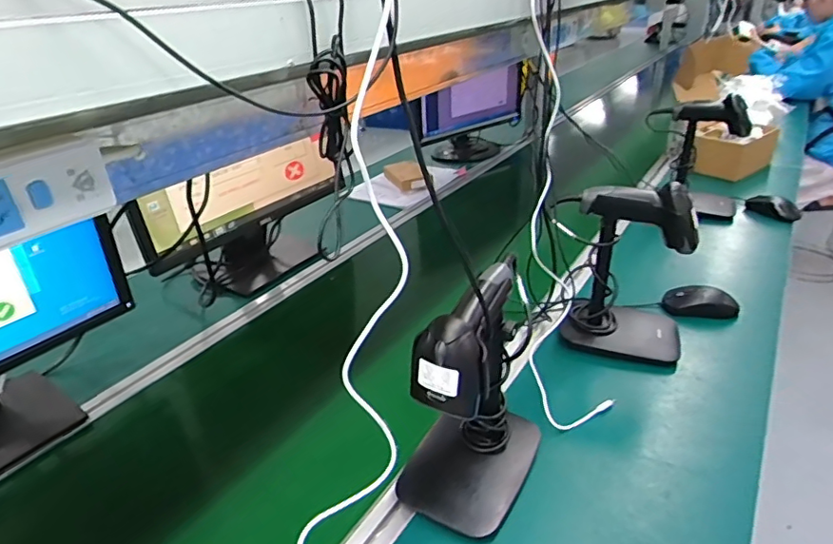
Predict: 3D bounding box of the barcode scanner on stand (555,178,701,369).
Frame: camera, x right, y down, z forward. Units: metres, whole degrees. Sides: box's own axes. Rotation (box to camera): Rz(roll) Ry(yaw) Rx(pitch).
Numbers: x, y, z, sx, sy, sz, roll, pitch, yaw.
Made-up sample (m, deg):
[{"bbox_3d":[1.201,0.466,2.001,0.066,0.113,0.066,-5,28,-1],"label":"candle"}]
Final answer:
[{"bbox_3d":[0.300,-0.007,0.747,0.158,0.229,0.124,8,31,19],"label":"barcode scanner on stand"}]

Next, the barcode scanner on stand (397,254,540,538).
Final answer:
[{"bbox_3d":[0.061,0.123,0.548,0.112,0.230,0.158,15,34,30],"label":"barcode scanner on stand"}]

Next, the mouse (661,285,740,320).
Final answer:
[{"bbox_3d":[0.457,0.048,0.859,0.101,0.030,0.060,2,29,9],"label":"mouse"}]

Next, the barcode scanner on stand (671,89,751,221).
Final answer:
[{"bbox_3d":[0.619,-0.252,1.151,0.166,0.234,0.118,12,32,25],"label":"barcode scanner on stand"}]

